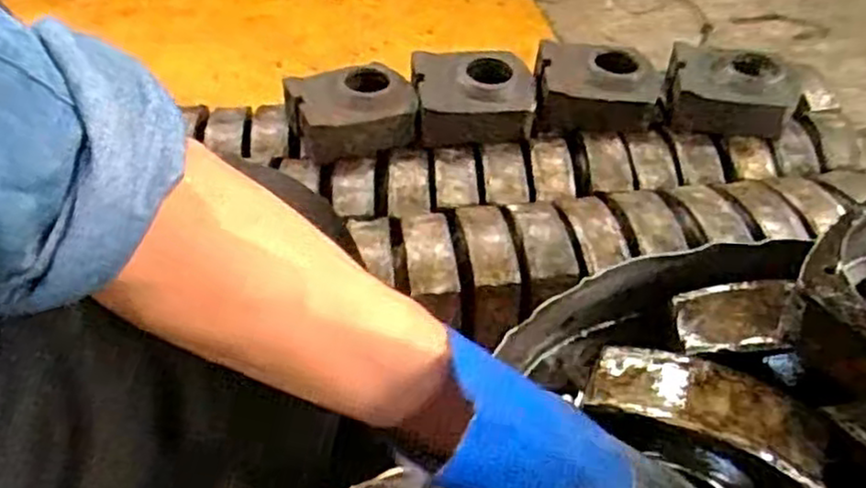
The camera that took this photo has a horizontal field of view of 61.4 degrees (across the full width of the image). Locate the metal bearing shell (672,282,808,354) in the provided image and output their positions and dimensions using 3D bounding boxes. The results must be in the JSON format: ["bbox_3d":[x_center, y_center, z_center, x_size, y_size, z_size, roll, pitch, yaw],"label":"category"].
[{"bbox_3d":[0.233,0.054,0.551,0.088,0.026,0.058,0,42,1],"label":"metal bearing shell"}]

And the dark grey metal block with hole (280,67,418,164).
[{"bbox_3d":[-0.126,-0.214,1.139,0.194,0.076,0.157,-8,56,-7],"label":"dark grey metal block with hole"}]

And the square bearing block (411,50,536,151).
[{"bbox_3d":[0.063,-0.235,1.164,0.186,0.090,0.157,-1,42,0],"label":"square bearing block"}]

